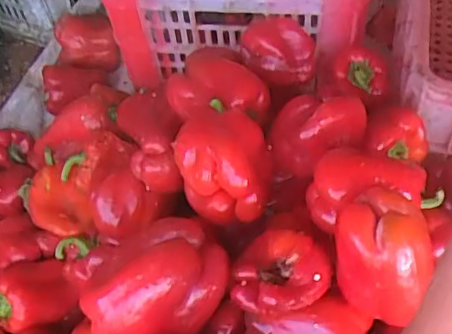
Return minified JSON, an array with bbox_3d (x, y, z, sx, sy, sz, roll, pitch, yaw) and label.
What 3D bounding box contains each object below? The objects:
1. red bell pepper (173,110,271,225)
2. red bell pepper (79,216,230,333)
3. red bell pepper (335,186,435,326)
[{"bbox_3d":[-0.003,0.000,0.574,0.093,0.071,0.107,-4,57,1],"label":"red bell pepper"},{"bbox_3d":[-0.063,0.100,0.492,0.122,0.070,0.088,-35,62,-17],"label":"red bell pepper"},{"bbox_3d":[0.125,0.069,0.466,0.066,0.055,0.098,-4,57,1],"label":"red bell pepper"}]

